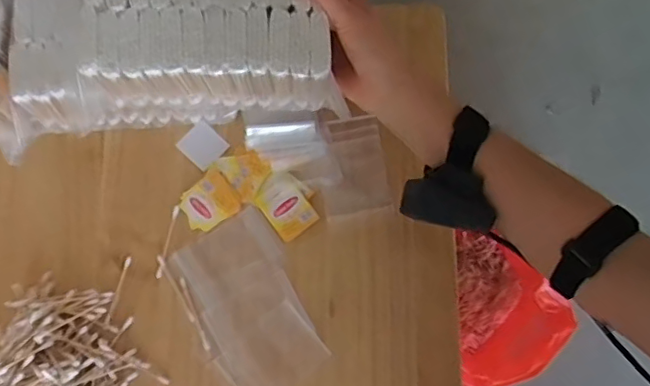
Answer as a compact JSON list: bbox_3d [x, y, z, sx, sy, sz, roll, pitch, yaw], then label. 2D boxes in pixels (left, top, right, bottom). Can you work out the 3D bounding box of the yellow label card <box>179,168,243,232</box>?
[{"bbox_3d":[-0.119,0.008,0.584,0.054,0.004,0.052,-32,75,-6],"label":"yellow label card"}]

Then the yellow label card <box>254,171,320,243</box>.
[{"bbox_3d":[-0.040,0.013,0.578,0.045,0.006,0.062,-36,79,-6],"label":"yellow label card"}]

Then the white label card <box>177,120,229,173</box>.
[{"bbox_3d":[-0.129,-0.050,0.599,0.043,0.004,0.039,44,85,6],"label":"white label card"}]

